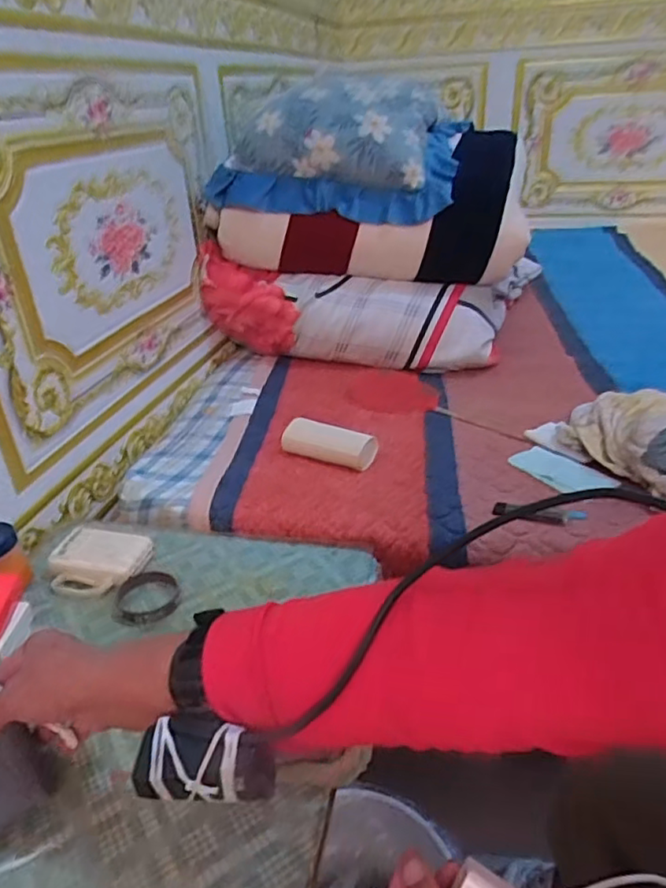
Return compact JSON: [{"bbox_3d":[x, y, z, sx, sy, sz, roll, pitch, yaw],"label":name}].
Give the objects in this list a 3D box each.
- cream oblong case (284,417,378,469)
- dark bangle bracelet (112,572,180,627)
[{"bbox_3d":[-0.006,-0.003,0.861,0.131,0.039,0.050,11,32,24],"label":"cream oblong case"},{"bbox_3d":[-0.188,0.155,0.632,0.067,0.017,0.060,-18,32,-24],"label":"dark bangle bracelet"}]

